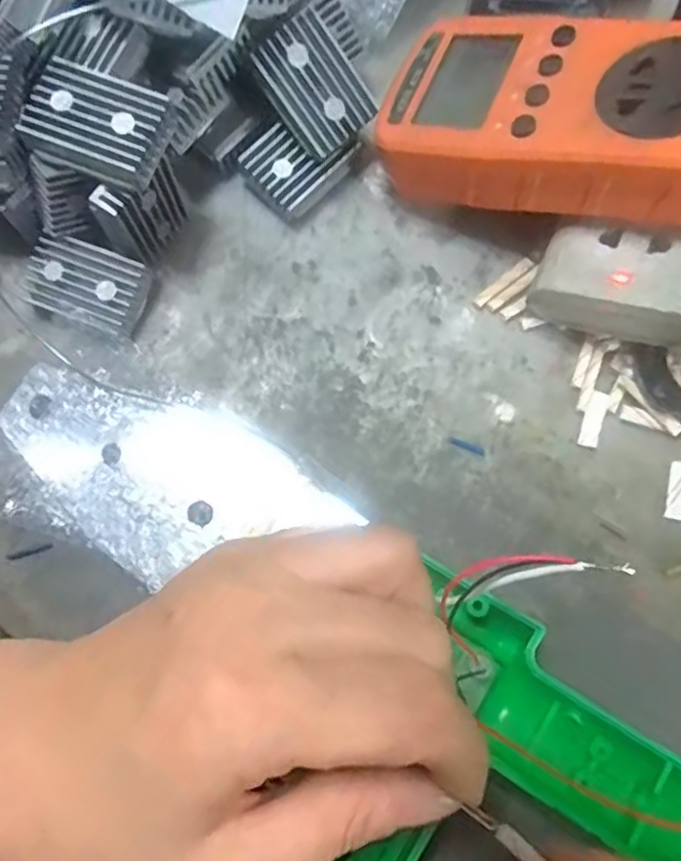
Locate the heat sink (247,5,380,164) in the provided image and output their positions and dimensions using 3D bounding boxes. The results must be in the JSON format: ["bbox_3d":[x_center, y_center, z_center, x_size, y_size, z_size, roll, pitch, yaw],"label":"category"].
[{"bbox_3d":[-0.010,-0.134,0.254,0.033,0.008,0.045,-39,111,3],"label":"heat sink"}]

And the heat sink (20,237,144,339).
[{"bbox_3d":[-0.104,-0.058,0.263,0.048,0.017,0.032,20,79,5],"label":"heat sink"}]

